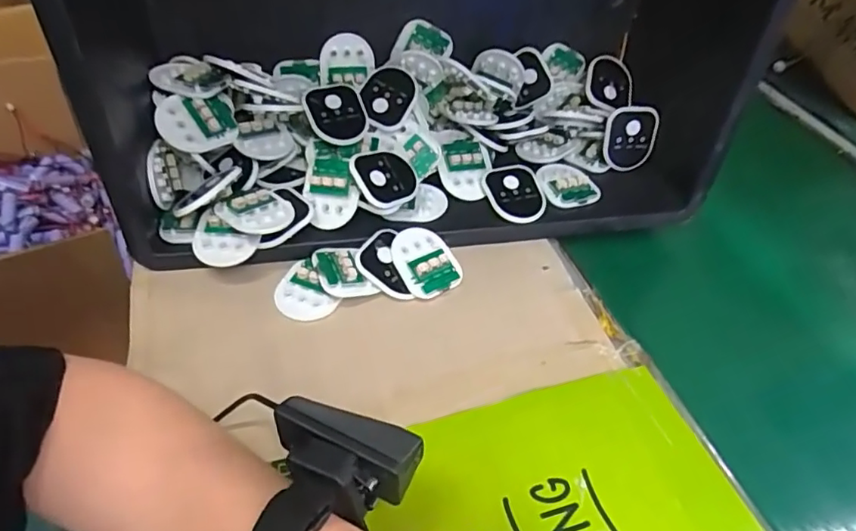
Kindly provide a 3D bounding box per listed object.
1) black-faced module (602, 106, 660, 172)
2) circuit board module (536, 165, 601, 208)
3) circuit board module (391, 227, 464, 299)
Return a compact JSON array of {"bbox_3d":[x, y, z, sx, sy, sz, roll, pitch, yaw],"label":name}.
[{"bbox_3d":[0.189,-0.118,0.530,0.048,0.058,0.008,-4,30,-2],"label":"black-faced module"},{"bbox_3d":[0.124,-0.075,0.514,0.045,0.012,0.056,-11,47,-19],"label":"circuit board module"},{"bbox_3d":[-0.002,-0.005,0.444,0.047,0.010,0.059,-25,70,-28],"label":"circuit board module"}]

